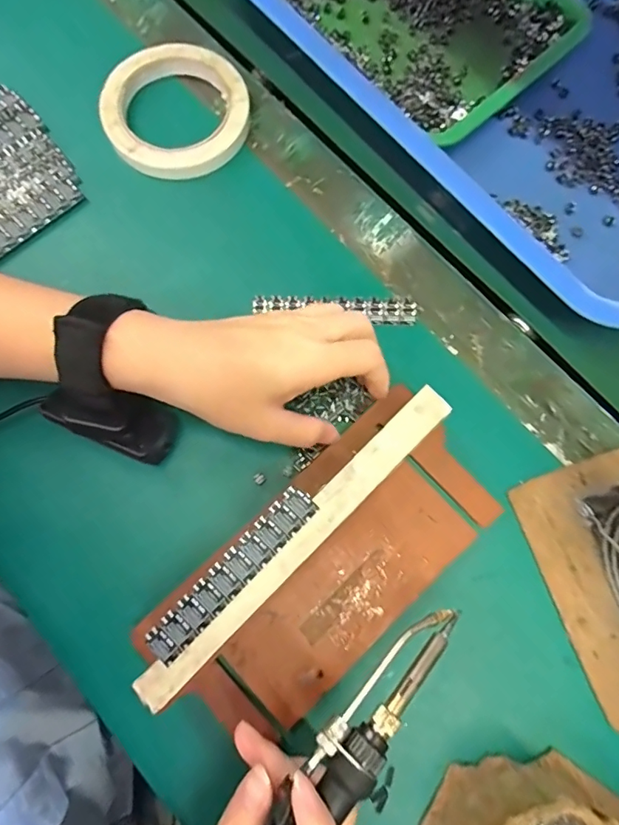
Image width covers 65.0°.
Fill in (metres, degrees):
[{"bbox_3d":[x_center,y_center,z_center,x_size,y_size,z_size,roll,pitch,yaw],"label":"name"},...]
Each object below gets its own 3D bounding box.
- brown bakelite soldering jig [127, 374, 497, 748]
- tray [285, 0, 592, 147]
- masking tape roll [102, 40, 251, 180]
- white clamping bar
[{"bbox_3d":[0.011,0.087,0.270,0.204,0.041,0.096,-43,81,-10],"label":"brown bakelite soldering jig"},{"bbox_3d":[0.084,-0.310,0.369,0.156,0.023,0.213,-38,80,-9],"label":"tray"},{"bbox_3d":[-0.095,-0.218,0.351,0.099,0.020,0.100,0,77,-1],"label":"masking tape roll"},{"bbox_3d":[-0.005,0.067,0.257,0.216,0.006,0.020,-44,81,-10],"label":"white clamping bar"}]

